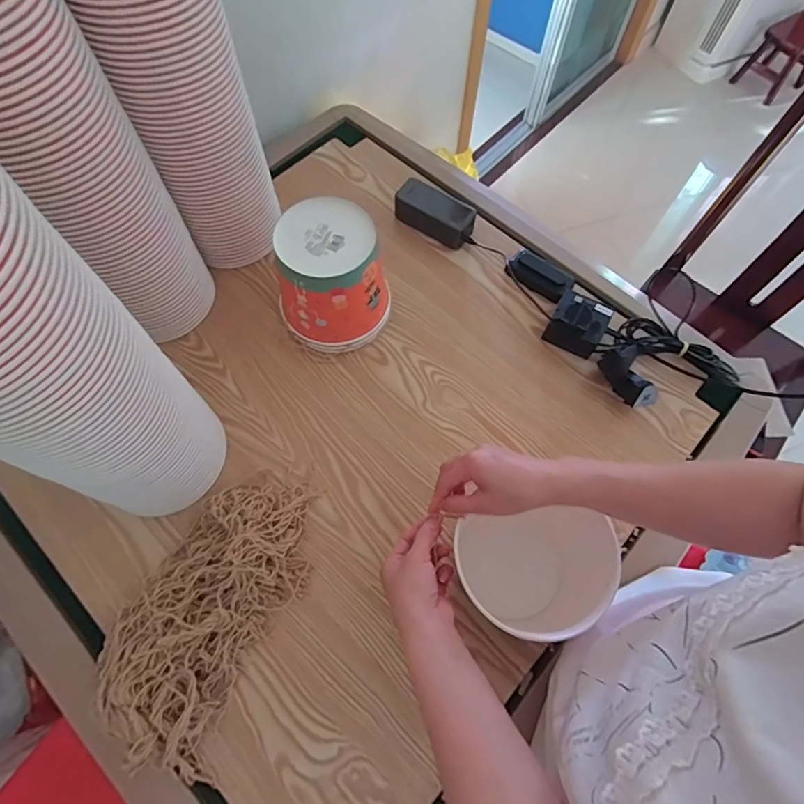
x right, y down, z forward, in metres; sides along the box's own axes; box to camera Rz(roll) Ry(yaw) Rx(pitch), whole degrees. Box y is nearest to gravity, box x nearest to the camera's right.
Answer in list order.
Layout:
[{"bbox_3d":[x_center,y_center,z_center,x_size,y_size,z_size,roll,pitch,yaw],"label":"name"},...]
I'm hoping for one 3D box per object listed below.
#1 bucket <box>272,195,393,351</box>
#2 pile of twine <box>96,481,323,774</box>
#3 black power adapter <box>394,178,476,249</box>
[{"bbox_3d":[-0.092,-0.168,0.674,0.140,0.161,0.134,1,67,-1],"label":"bucket"},{"bbox_3d":[-0.214,0.223,0.554,0.150,0.071,0.308,26,69,9],"label":"pile of twine"},{"bbox_3d":[0.056,-0.309,0.800,0.133,0.057,0.058,30,70,11],"label":"black power adapter"}]

